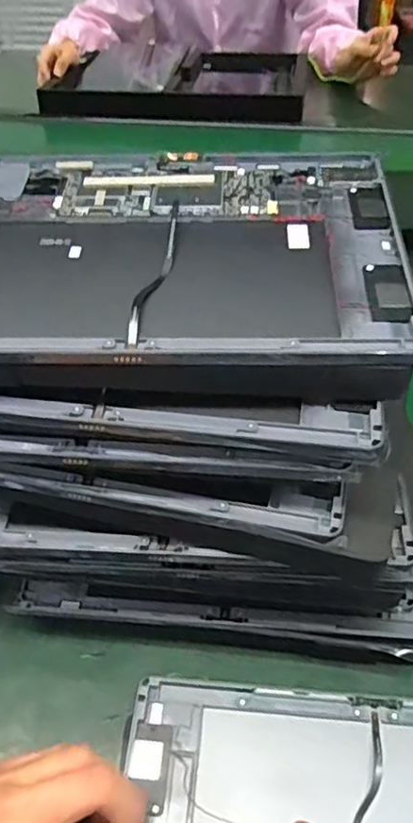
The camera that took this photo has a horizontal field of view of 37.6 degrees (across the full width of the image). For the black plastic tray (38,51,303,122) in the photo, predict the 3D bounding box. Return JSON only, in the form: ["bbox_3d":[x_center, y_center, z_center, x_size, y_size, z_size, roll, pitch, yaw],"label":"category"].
[{"bbox_3d":[-0.049,-0.570,1.064,0.428,0.050,0.297,1,45,3],"label":"black plastic tray"}]

